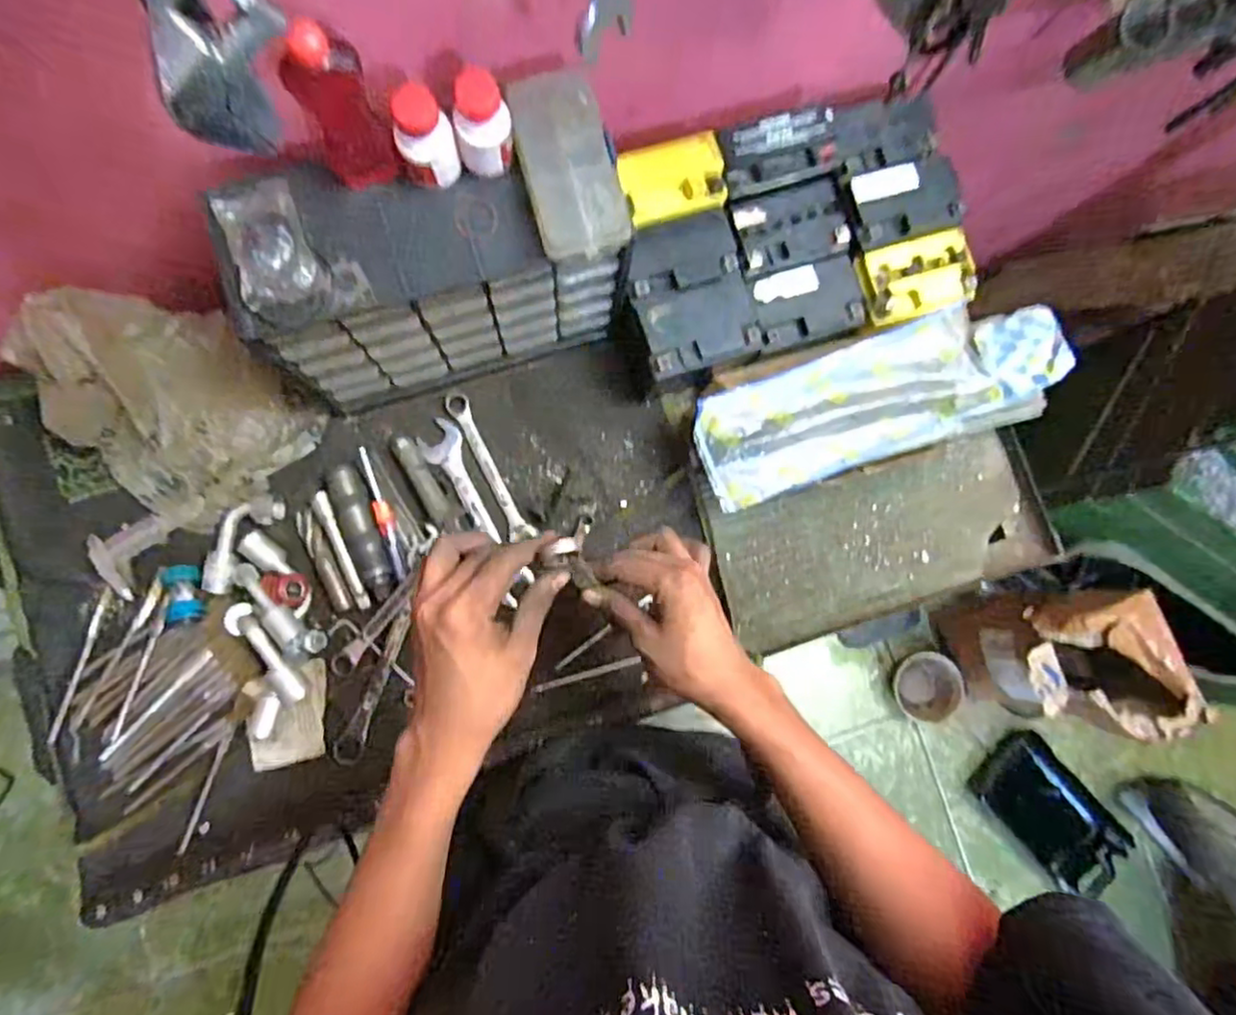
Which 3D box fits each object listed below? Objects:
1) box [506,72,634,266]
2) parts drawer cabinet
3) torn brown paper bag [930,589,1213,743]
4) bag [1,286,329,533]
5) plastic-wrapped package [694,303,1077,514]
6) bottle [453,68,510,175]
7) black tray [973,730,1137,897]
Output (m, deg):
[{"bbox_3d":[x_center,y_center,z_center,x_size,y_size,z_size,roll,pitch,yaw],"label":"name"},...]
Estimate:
[{"bbox_3d":[-0.037,-0.249,0.496,0.066,0.031,0.129,-18,85,-7],"label":"box"},{"bbox_3d":[-0.154,-0.199,0.589,0.278,0.205,0.114,-16,85,-7],"label":"parts drawer cabinet"},{"bbox_3d":[0.779,0.278,1.240,0.211,0.432,0.236,-7,84,-6],"label":"torn brown paper bag"},{"bbox_3d":[-0.402,-0.094,0.607,0.190,0.137,0.180,-41,88,-9],"label":"bag"},{"bbox_3d":[0.247,-0.103,0.643,0.349,0.056,0.117,-17,85,-7],"label":"plastic-wrapped package"},{"bbox_3d":[-0.095,-0.266,0.471,0.037,0.066,0.033,-7,84,-6],"label":"bottle"},{"bbox_3d":[0.906,0.638,1.405,0.184,0.042,0.315,-40,88,-9],"label":"black tray"}]

